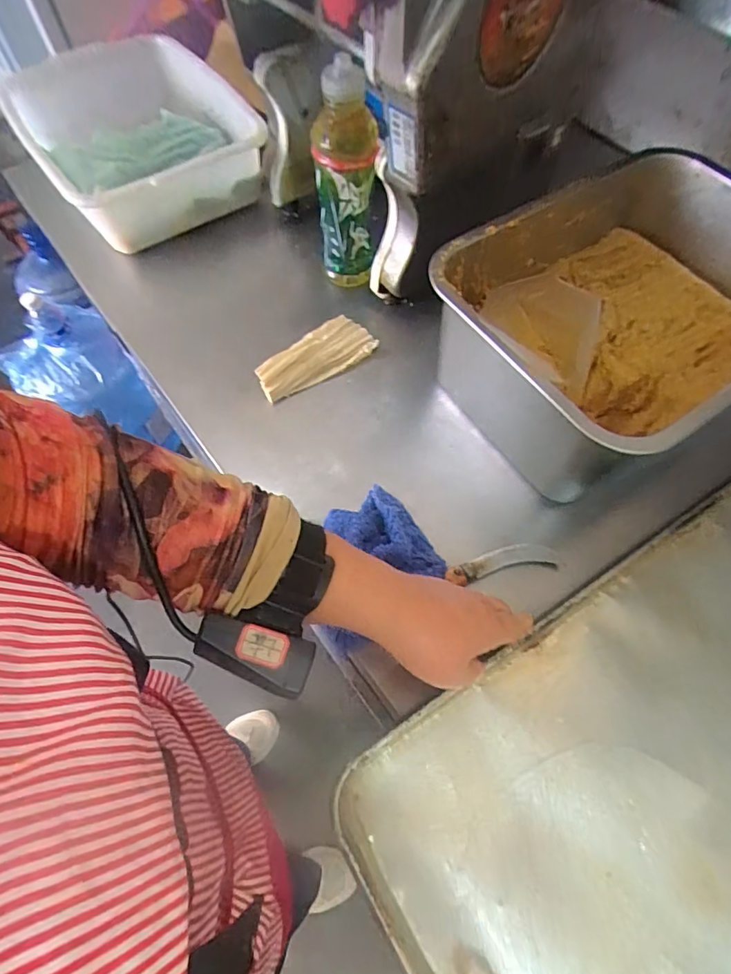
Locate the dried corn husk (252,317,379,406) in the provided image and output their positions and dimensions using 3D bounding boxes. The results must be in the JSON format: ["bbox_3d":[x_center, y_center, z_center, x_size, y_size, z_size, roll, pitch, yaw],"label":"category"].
[{"bbox_3d":[-0.058,-0.149,0.566,0.143,0.022,0.061,-39,70,-18],"label":"dried corn husk"}]

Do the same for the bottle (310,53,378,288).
[{"bbox_3d":[-0.024,-0.344,0.559,0.069,0.218,0.067,-3,63,-2],"label":"bottle"}]

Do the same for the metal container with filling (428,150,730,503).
[{"bbox_3d":[0.261,-0.169,0.505,0.358,0.168,0.267,-32,68,-15],"label":"metal container with filling"}]

